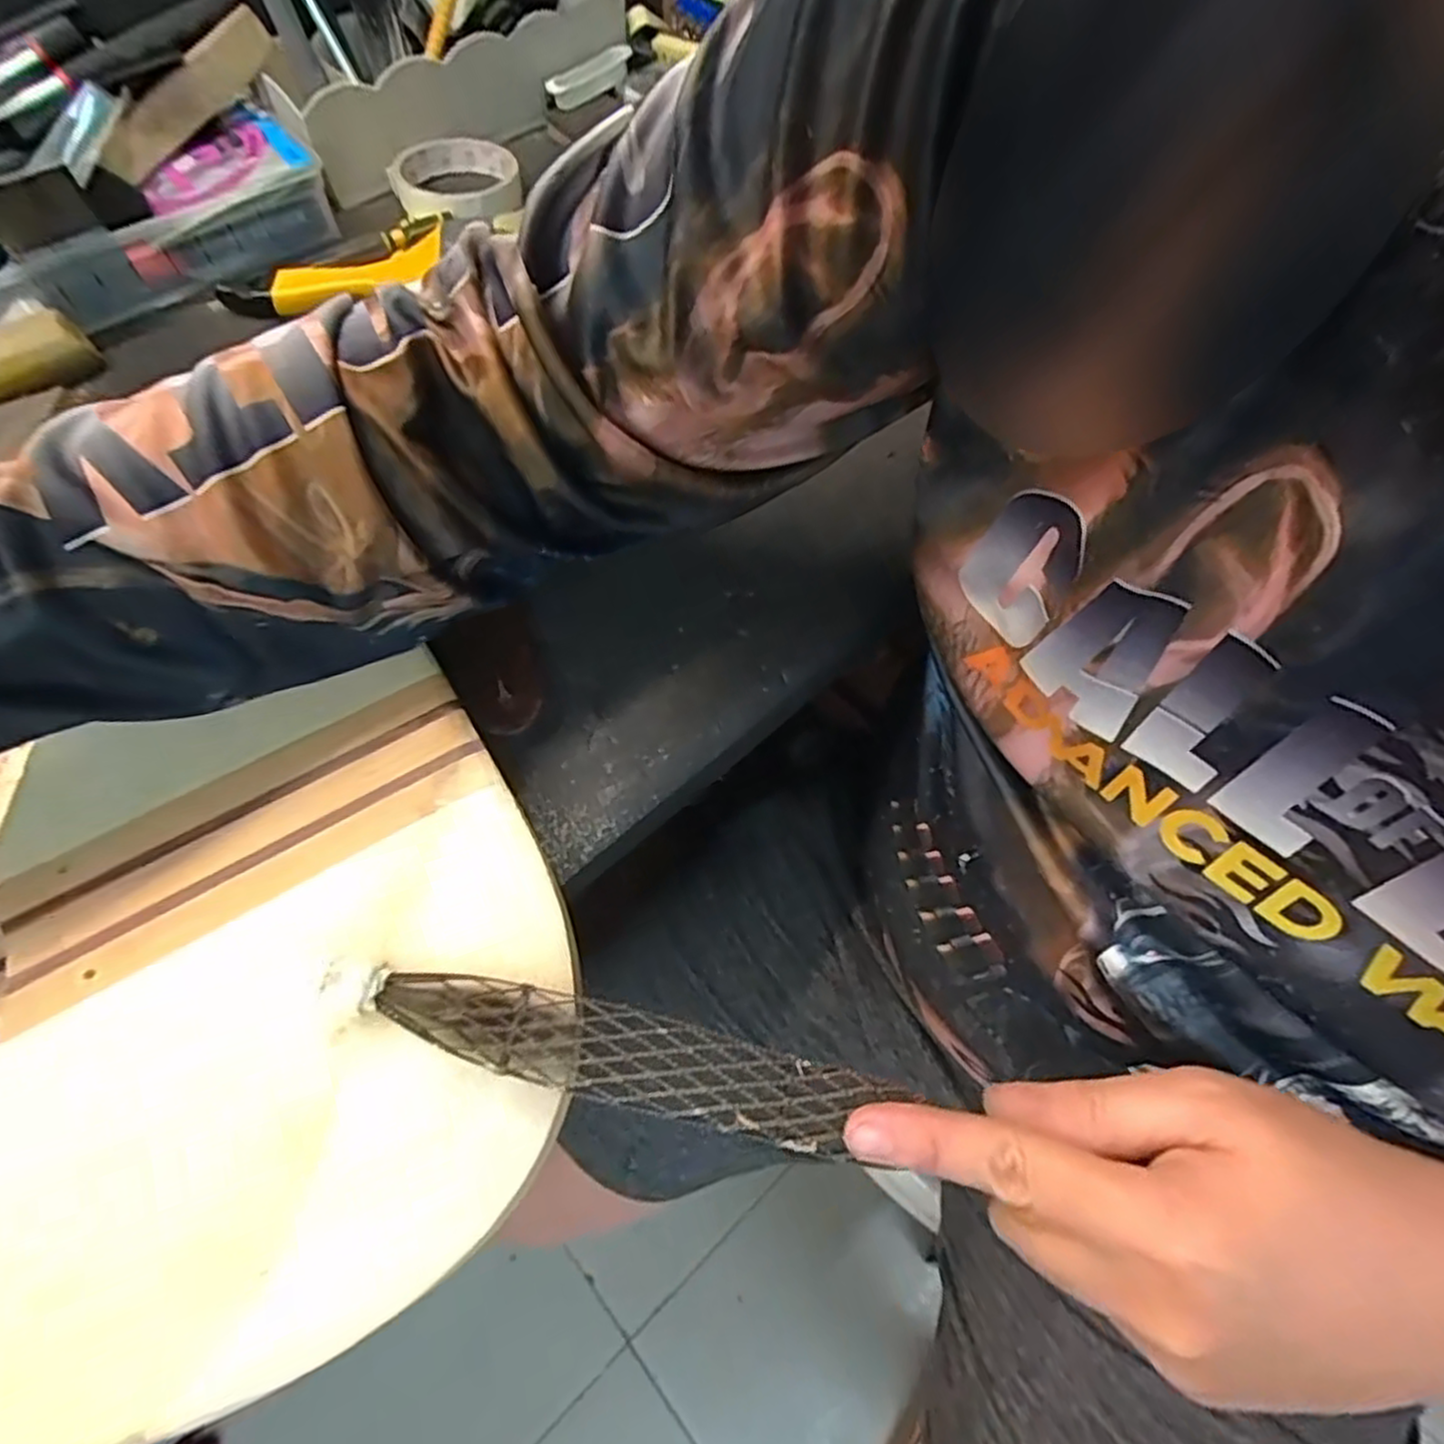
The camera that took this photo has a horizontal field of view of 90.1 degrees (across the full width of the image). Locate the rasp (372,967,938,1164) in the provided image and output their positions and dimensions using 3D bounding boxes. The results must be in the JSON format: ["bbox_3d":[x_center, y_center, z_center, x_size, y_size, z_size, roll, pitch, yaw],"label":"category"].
[{"bbox_3d":[-0.030,0.111,0.238,0.161,0.010,0.028,16,63,-3],"label":"rasp"}]

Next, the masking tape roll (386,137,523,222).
[{"bbox_3d":[-0.183,-0.371,0.499,0.083,0.022,0.093,-18,64,-11],"label":"masking tape roll"}]

